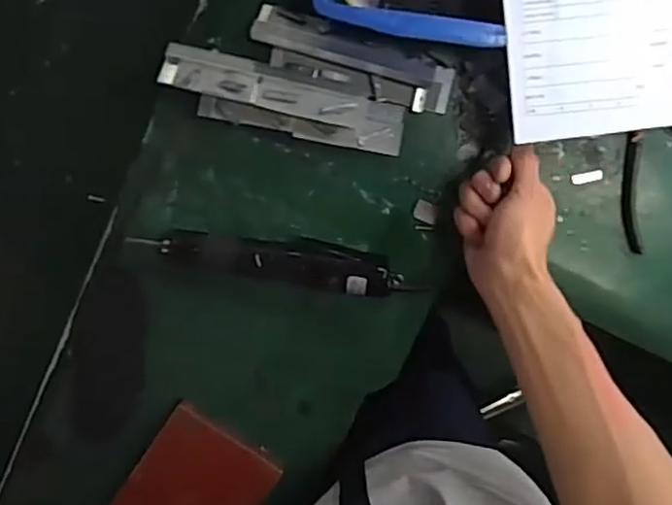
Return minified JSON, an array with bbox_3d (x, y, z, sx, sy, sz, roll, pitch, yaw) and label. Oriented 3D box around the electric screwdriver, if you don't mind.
[{"bbox_3d":[-0.044,0.008,0.596,0.254,0.037,0.039,8,99,2],"label":"electric screwdriver"}]

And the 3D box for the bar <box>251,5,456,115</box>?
[{"bbox_3d":[0.017,-0.173,0.575,0.179,0.017,0.037,21,99,0],"label":"bar"}]

